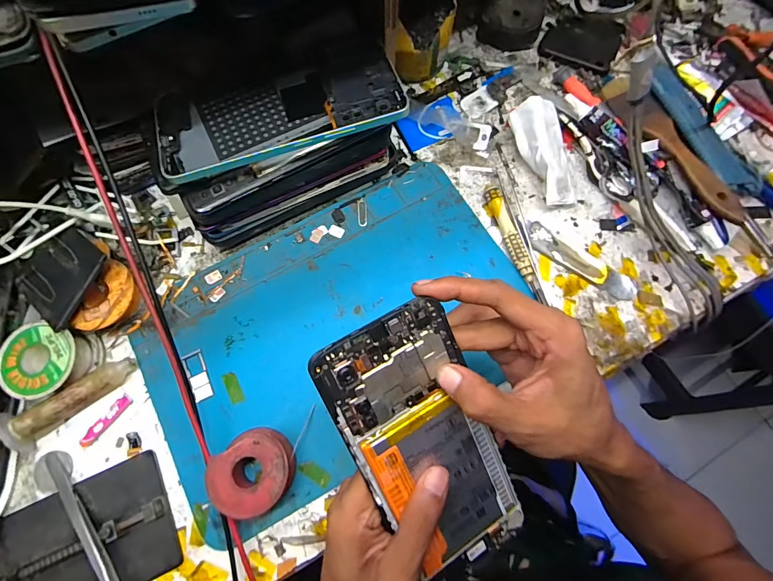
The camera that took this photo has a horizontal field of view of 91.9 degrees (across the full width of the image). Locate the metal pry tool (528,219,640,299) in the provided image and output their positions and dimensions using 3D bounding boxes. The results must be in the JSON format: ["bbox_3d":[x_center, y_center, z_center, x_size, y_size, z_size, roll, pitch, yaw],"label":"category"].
[{"bbox_3d":[0.162,-0.023,0.314,0.098,0.006,0.022,36,76,10],"label":"metal pry tool"}]

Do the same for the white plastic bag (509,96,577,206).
[{"bbox_3d":[0.144,-0.122,0.328,0.039,0.036,0.094,-17,74,-5],"label":"white plastic bag"}]

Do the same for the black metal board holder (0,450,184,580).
[{"bbox_3d":[-0.205,0.171,0.249,0.116,0.015,0.079,-24,74,-7],"label":"black metal board holder"}]

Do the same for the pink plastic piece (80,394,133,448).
[{"bbox_3d":[-0.209,0.096,0.277,0.010,0.005,0.043,37,76,11],"label":"pink plastic piece"}]

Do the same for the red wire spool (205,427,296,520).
[{"bbox_3d":[-0.090,0.124,0.255,0.050,0.029,0.047,0,73,0],"label":"red wire spool"}]

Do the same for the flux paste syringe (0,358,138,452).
[{"bbox_3d":[-0.230,0.079,0.272,0.089,0.023,0.027,-31,75,-9],"label":"flux paste syringe"}]

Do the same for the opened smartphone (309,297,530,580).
[{"bbox_3d":[0.030,0.093,0.204,0.072,0.010,0.175,-30,105,-9],"label":"opened smartphone"}]

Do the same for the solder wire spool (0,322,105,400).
[{"bbox_3d":[-0.248,0.052,0.275,0.051,0.030,0.049,0,73,0],"label":"solder wire spool"}]

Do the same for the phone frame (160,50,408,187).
[{"bbox_3d":[-0.073,-0.124,0.259,0.166,0.014,0.071,-16,73,-5],"label":"phone frame"}]

